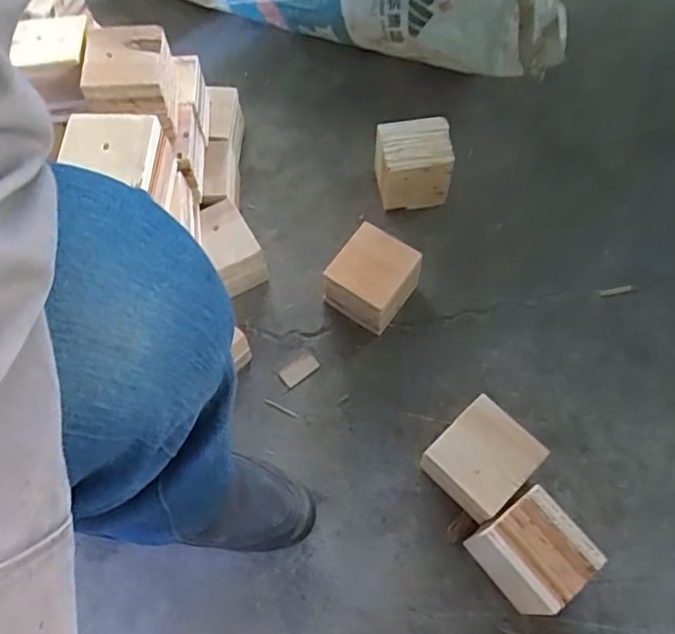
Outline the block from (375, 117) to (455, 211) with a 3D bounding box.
[{"bbox_3d":[0.104,-0.214,0.814,0.104,0.093,0.095,0,63,-1],"label":"block"}]

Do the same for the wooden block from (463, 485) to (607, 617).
[{"bbox_3d":[0.198,0.243,0.591,0.085,0.088,0.093,-33,68,-16],"label":"wooden block"}]

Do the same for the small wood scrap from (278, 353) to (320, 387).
[{"bbox_3d":[-0.049,0.067,0.722,0.050,0.005,0.026,-37,69,-17],"label":"small wood scrap"}]

